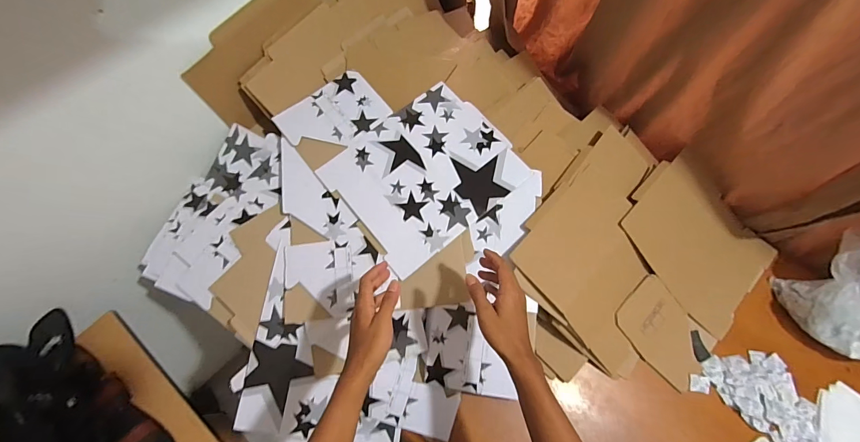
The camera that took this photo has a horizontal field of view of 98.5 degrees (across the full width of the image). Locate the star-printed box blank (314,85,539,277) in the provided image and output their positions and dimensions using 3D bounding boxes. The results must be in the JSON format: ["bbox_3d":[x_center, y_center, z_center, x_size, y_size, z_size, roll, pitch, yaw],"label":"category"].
[{"bbox_3d":[0.015,-0.073,0.722,0.326,0.011,0.344,-38,76,-11],"label":"star-printed box blank"}]

